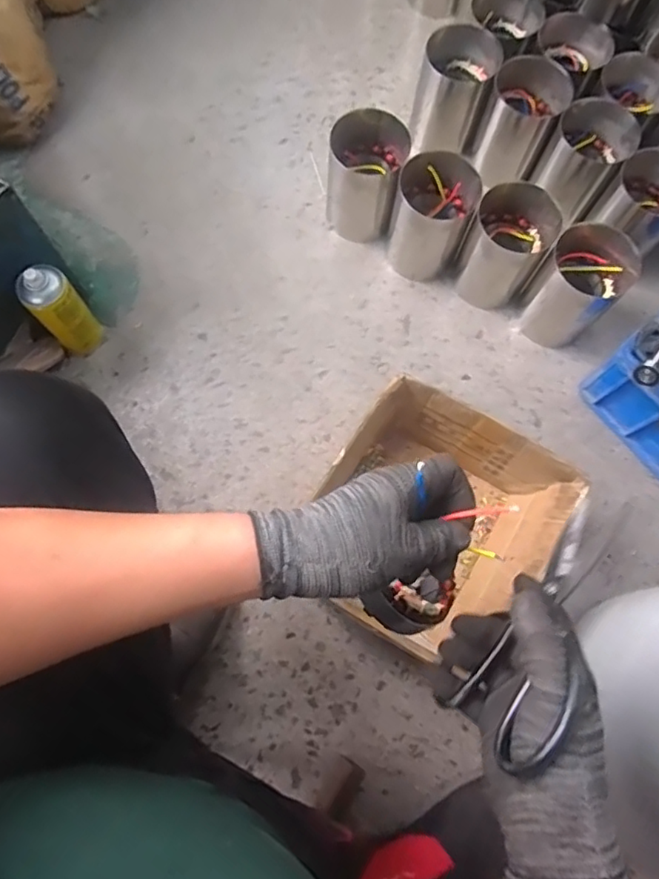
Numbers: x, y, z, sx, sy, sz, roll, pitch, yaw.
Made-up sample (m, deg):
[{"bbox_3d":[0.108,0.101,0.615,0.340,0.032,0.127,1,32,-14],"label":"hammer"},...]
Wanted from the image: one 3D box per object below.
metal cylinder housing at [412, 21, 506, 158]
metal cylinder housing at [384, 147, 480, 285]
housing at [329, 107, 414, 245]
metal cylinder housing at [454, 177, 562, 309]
[{"bbox_3d":[0.209,-0.585,0.962,0.118,0.158,0.101,14,74,2],"label":"metal cylinder housing"},{"bbox_3d":[0.160,-0.348,0.901,0.120,0.153,0.117,13,74,2],"label":"metal cylinder housing"},{"bbox_3d":[0.057,-0.421,0.916,0.118,0.153,0.124,15,74,2],"label":"housing"},{"bbox_3d":[0.273,-0.300,0.893,0.118,0.152,0.121,1,74,-2],"label":"metal cylinder housing"}]

